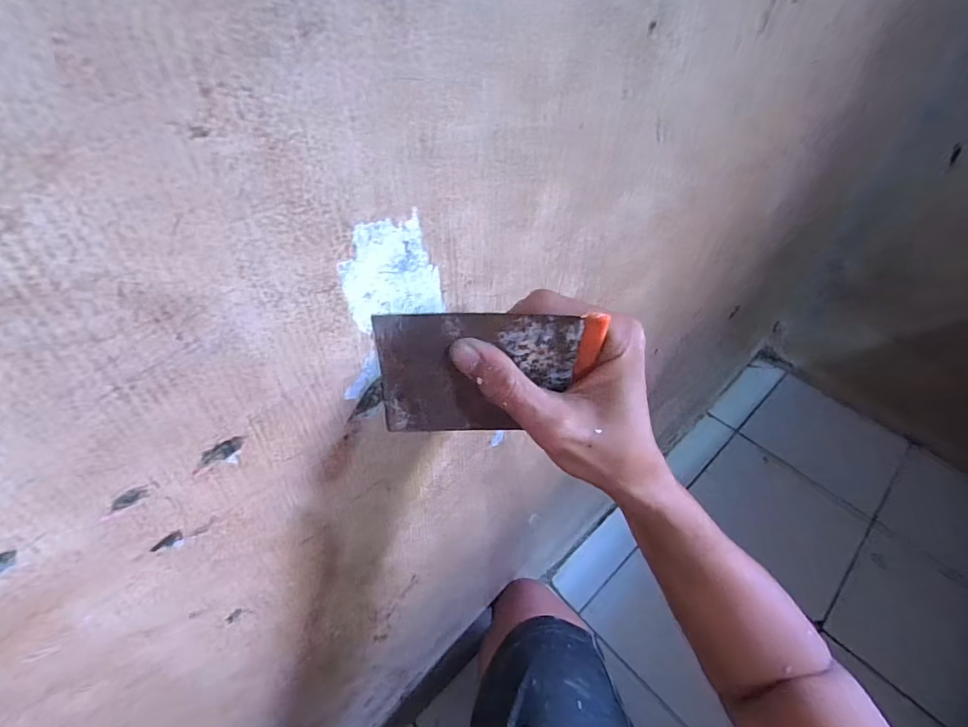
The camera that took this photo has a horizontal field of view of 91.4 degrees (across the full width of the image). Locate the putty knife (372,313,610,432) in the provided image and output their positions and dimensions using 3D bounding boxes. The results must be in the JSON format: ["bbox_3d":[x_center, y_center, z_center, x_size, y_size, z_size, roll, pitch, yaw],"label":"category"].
[{"bbox_3d":[0.000,0.007,0.232,0.100,0.074,0.009,2,46,-3],"label":"putty knife"}]

